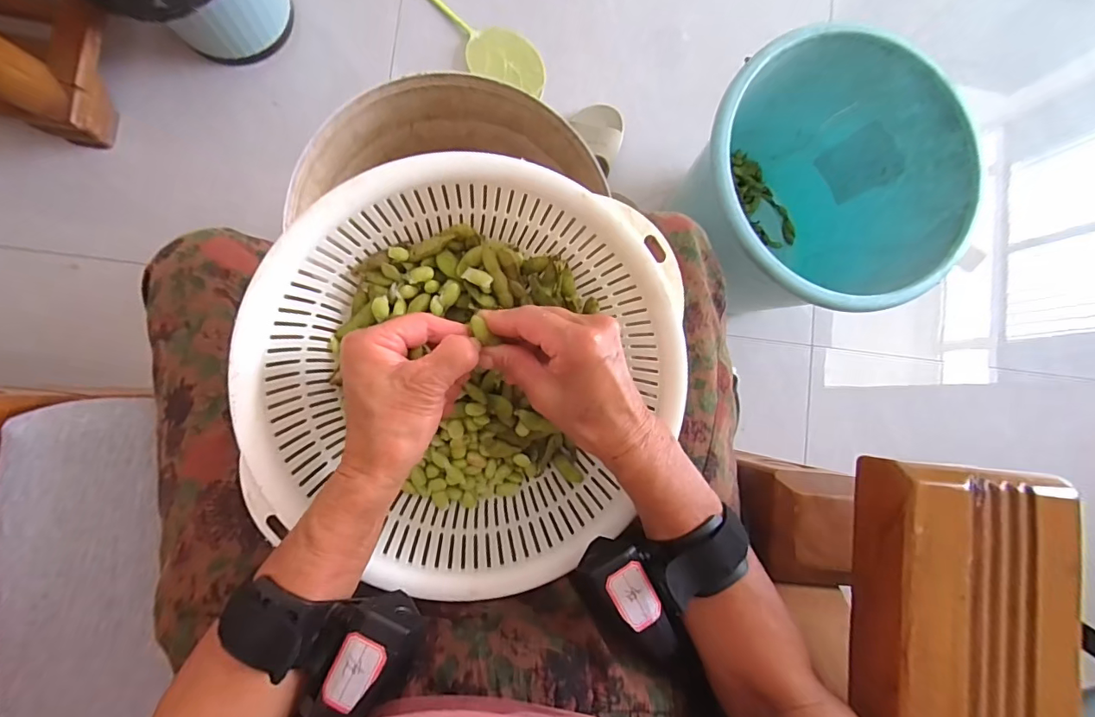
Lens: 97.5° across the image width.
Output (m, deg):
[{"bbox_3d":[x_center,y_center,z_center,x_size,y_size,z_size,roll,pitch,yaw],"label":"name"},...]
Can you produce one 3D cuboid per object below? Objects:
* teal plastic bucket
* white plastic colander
[{"bbox_3d":[0.337,-0.215,0.707,0.318,0.314,0.318,0,87,-7],"label":"teal plastic bucket"},{"bbox_3d":[-0.050,0.016,0.329,0.262,0.102,0.260,6,86,-7],"label":"white plastic colander"}]

